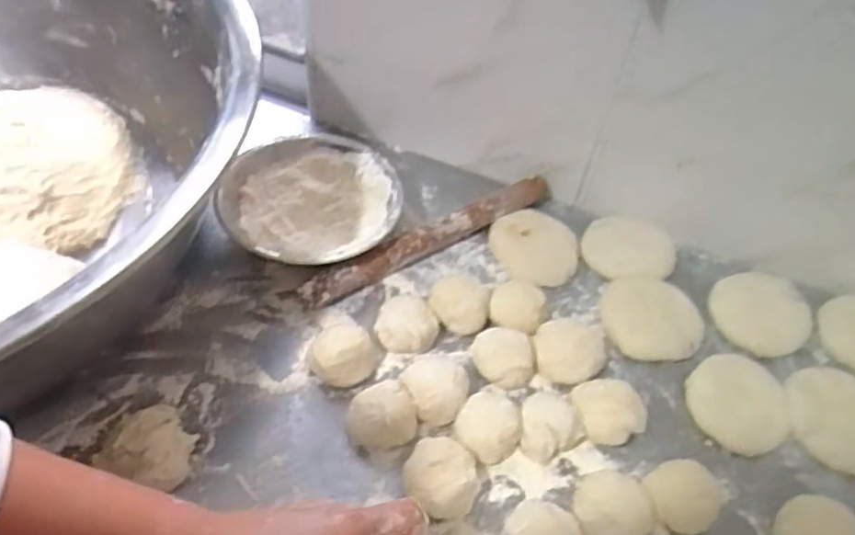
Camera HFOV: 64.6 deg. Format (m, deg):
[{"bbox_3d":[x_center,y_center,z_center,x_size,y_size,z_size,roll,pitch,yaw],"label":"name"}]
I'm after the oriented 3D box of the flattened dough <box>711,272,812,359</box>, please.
[{"bbox_3d":[0.323,0.043,0.655,0.091,0.017,0.086,3,50,-3],"label":"flattened dough"}]

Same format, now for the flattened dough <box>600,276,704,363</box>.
[{"bbox_3d":[0.211,0.043,0.635,0.084,0.015,0.086,2,50,-3],"label":"flattened dough"}]

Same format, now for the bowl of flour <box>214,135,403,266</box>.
[{"bbox_3d":[-0.114,-0.061,0.672,0.171,0.051,0.173,3,50,-3],"label":"bowl of flour"}]

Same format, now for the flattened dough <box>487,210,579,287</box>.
[{"bbox_3d":[0.110,-0.020,0.693,0.081,0.016,0.088,3,50,-3],"label":"flattened dough"}]

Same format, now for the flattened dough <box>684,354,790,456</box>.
[{"bbox_3d":[0.275,0.117,0.594,0.084,0.007,0.088,3,50,-3],"label":"flattened dough"}]

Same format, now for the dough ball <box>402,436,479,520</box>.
[{"bbox_3d":[0.009,0.160,0.521,0.054,0.031,0.057,3,50,-3],"label":"dough ball"}]

